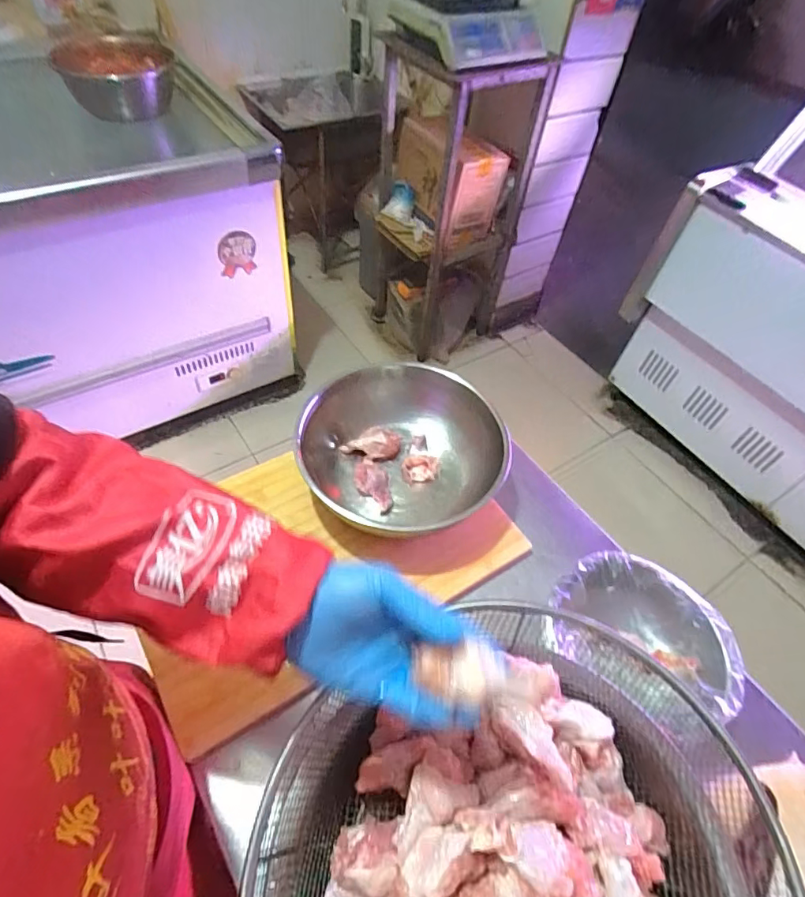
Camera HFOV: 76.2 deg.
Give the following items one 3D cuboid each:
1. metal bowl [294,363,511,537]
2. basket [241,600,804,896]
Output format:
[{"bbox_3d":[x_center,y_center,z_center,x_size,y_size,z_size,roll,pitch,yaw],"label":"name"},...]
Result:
[{"bbox_3d":[0.002,0.009,0.736,0.264,0.110,0.270,3,52,-4],"label":"metal bowl"},{"bbox_3d":[0.096,0.339,0.403,0.368,0.125,0.401,3,52,-4],"label":"basket"}]

